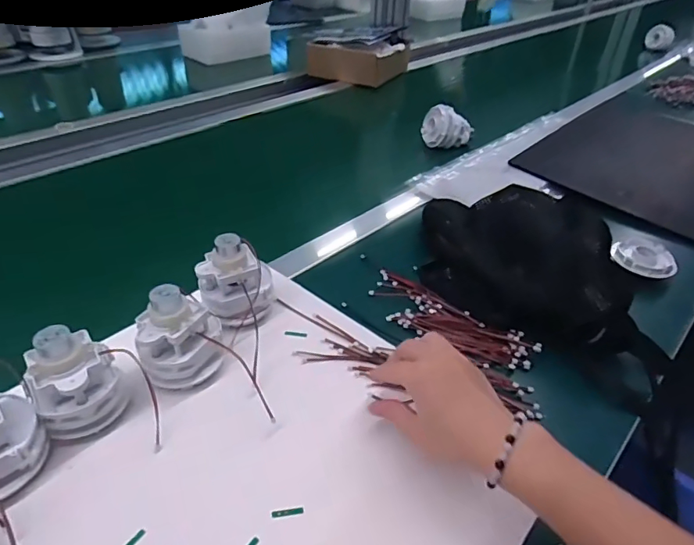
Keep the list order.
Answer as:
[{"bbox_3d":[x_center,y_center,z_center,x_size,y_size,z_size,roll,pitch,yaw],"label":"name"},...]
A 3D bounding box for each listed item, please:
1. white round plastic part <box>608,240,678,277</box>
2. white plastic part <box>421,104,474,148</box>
[{"bbox_3d":[0.343,-0.016,0.558,0.065,0.012,0.056,-2,38,-7],"label":"white round plastic part"},{"bbox_3d":[0.171,-0.250,0.824,0.080,0.059,0.045,-1,38,-6],"label":"white plastic part"}]

